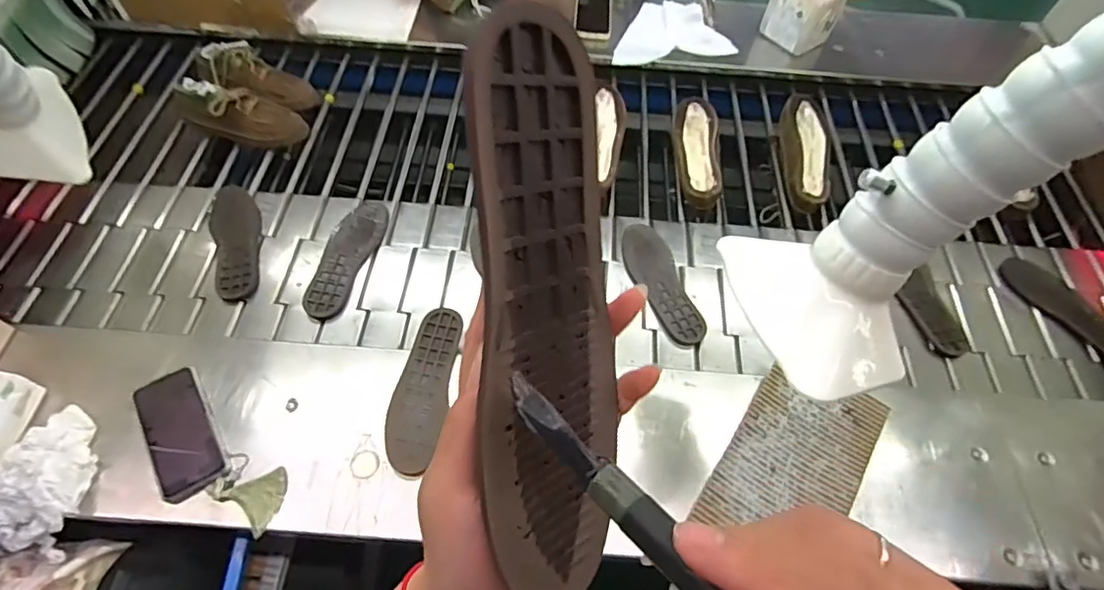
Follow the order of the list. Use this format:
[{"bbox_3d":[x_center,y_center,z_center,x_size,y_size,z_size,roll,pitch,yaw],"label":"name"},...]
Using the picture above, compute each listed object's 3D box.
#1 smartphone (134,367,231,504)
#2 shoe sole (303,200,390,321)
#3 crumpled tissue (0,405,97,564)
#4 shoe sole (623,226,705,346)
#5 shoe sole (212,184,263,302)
[{"bbox_3d":[-0.480,0.176,0.721,0.081,0.010,0.166,-31,66,-15],"label":"smartphone"},{"bbox_3d":[-0.341,-0.061,0.934,0.085,0.017,0.231,9,58,6],"label":"shoe sole"},{"bbox_3d":[-0.620,0.217,0.669,0.105,0.049,0.172,-3,58,-2],"label":"crumpled tissue"},{"bbox_3d":[0.180,-0.022,0.910,0.072,0.026,0.225,-17,59,-10],"label":"shoe sole"},{"bbox_3d":[-0.534,-0.097,0.954,0.078,0.015,0.249,-19,60,-11],"label":"shoe sole"}]

